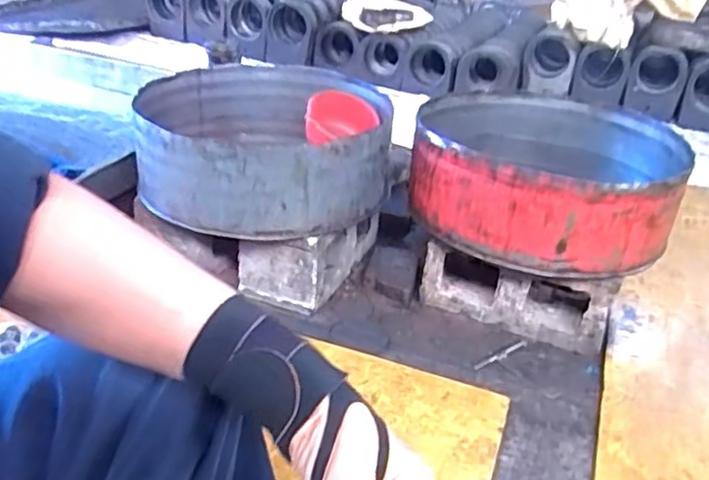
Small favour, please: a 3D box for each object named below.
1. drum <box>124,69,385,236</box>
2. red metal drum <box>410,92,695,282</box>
[{"bbox_3d":[-0.192,-0.227,1.457,0.513,0.186,0.603,-1,30,-12],"label":"drum"},{"bbox_3d":[0.390,-0.148,1.380,0.525,0.188,0.526,16,30,18],"label":"red metal drum"}]

